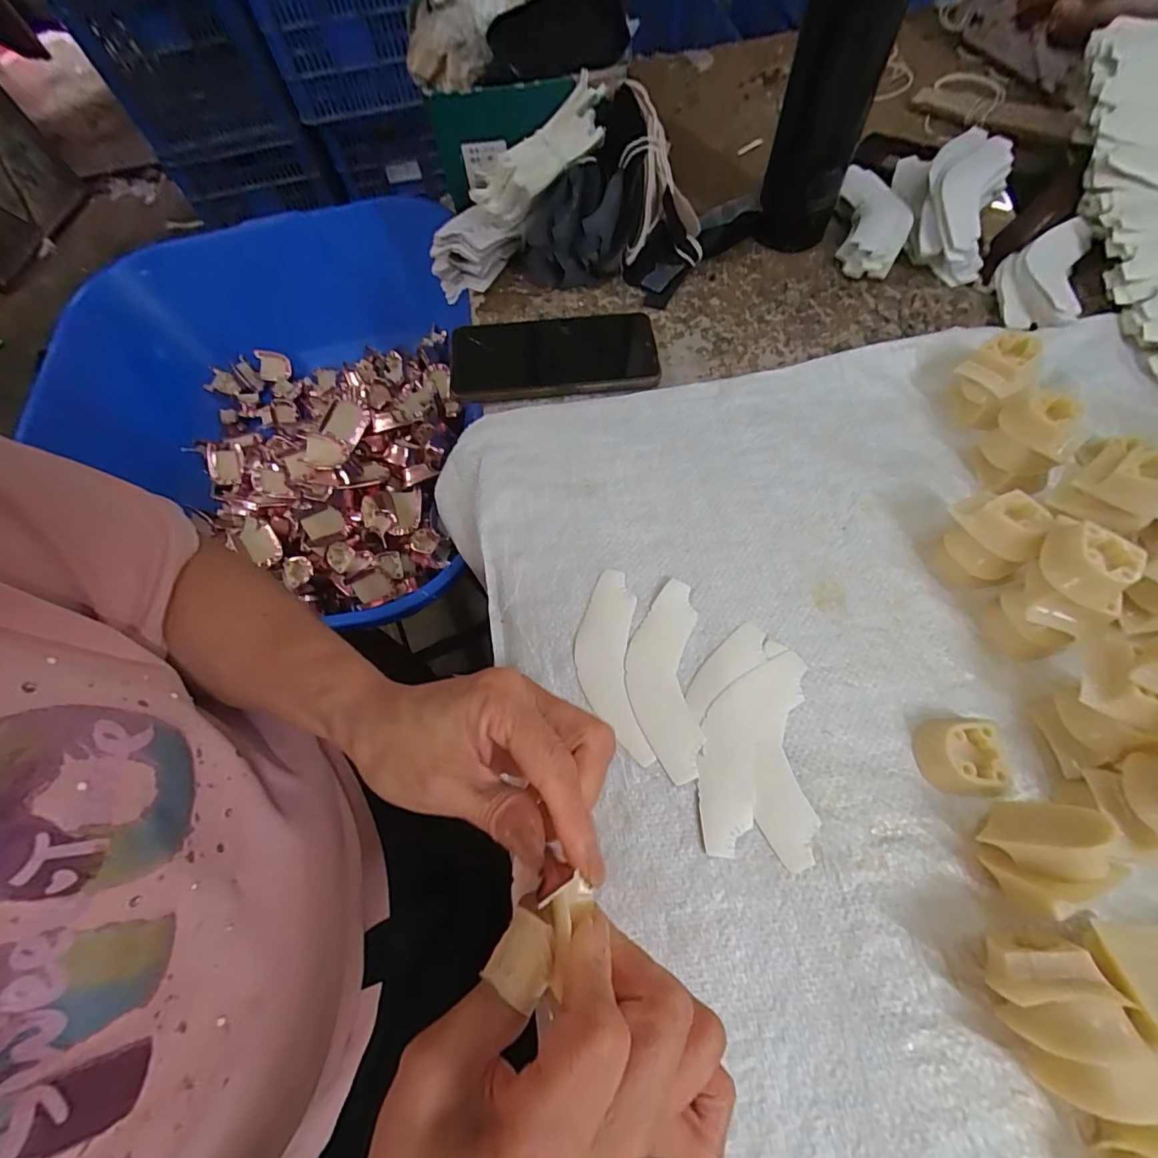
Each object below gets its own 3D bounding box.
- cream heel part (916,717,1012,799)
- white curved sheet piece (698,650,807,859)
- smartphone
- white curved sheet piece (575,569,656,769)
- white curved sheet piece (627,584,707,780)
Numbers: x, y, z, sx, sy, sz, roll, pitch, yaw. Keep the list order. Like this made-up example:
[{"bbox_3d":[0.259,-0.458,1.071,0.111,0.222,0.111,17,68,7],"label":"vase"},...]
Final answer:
[{"bbox_3d":[0.201,0.093,0.266,0.037,0.016,0.038,-1,64,3],"label":"cream heel part"},{"bbox_3d":[0.089,0.089,0.281,0.040,0.004,0.115,27,69,16],"label":"white curved sheet piece"},{"bbox_3d":[-0.020,-0.179,0.404,0.158,0.014,0.079,-6,64,1],"label":"smartphone"},{"bbox_3d":[0.018,0.048,0.303,0.037,0.004,0.115,-4,64,2],"label":"white curved sheet piece"},{"bbox_3d":[0.049,0.055,0.298,0.041,0.004,0.115,1,64,4],"label":"white curved sheet piece"}]

